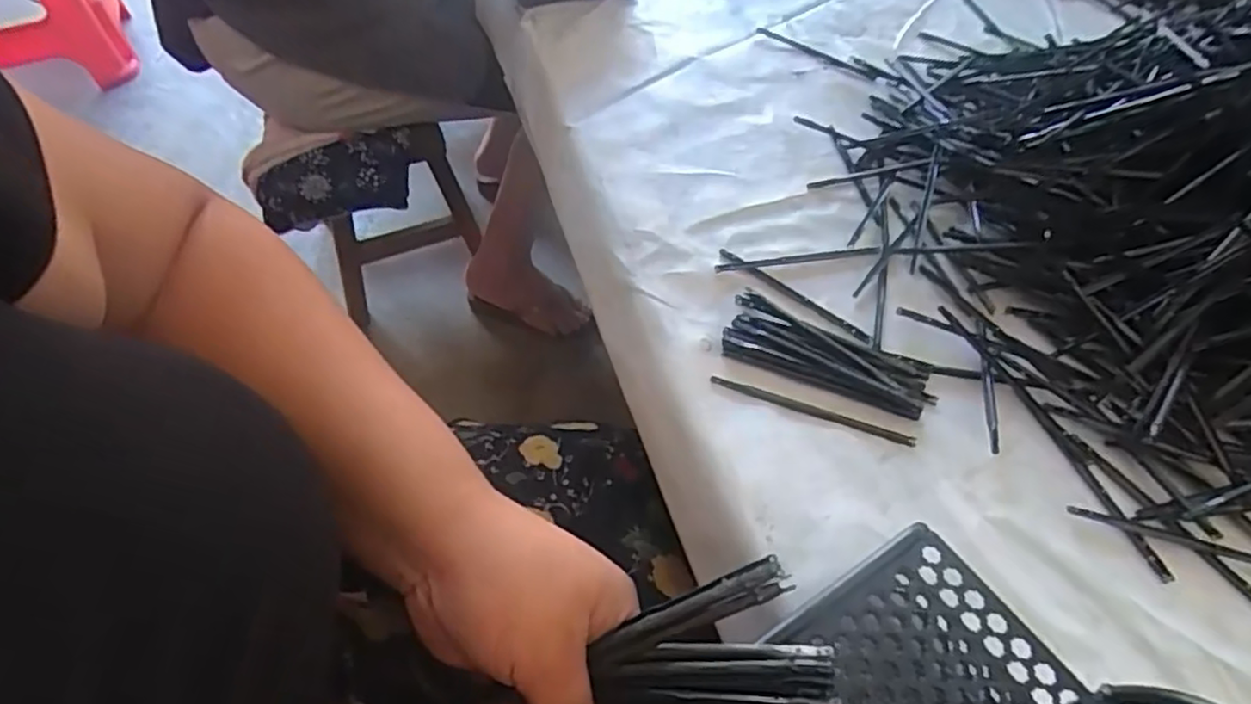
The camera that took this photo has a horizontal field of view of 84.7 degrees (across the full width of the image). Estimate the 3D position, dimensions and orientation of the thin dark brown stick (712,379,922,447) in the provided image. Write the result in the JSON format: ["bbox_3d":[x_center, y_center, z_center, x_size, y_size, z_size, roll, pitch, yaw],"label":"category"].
[{"bbox_3d":[0.124,0.038,0.459,0.134,0.008,0.009,19,55,12],"label":"thin dark brown stick"}]

